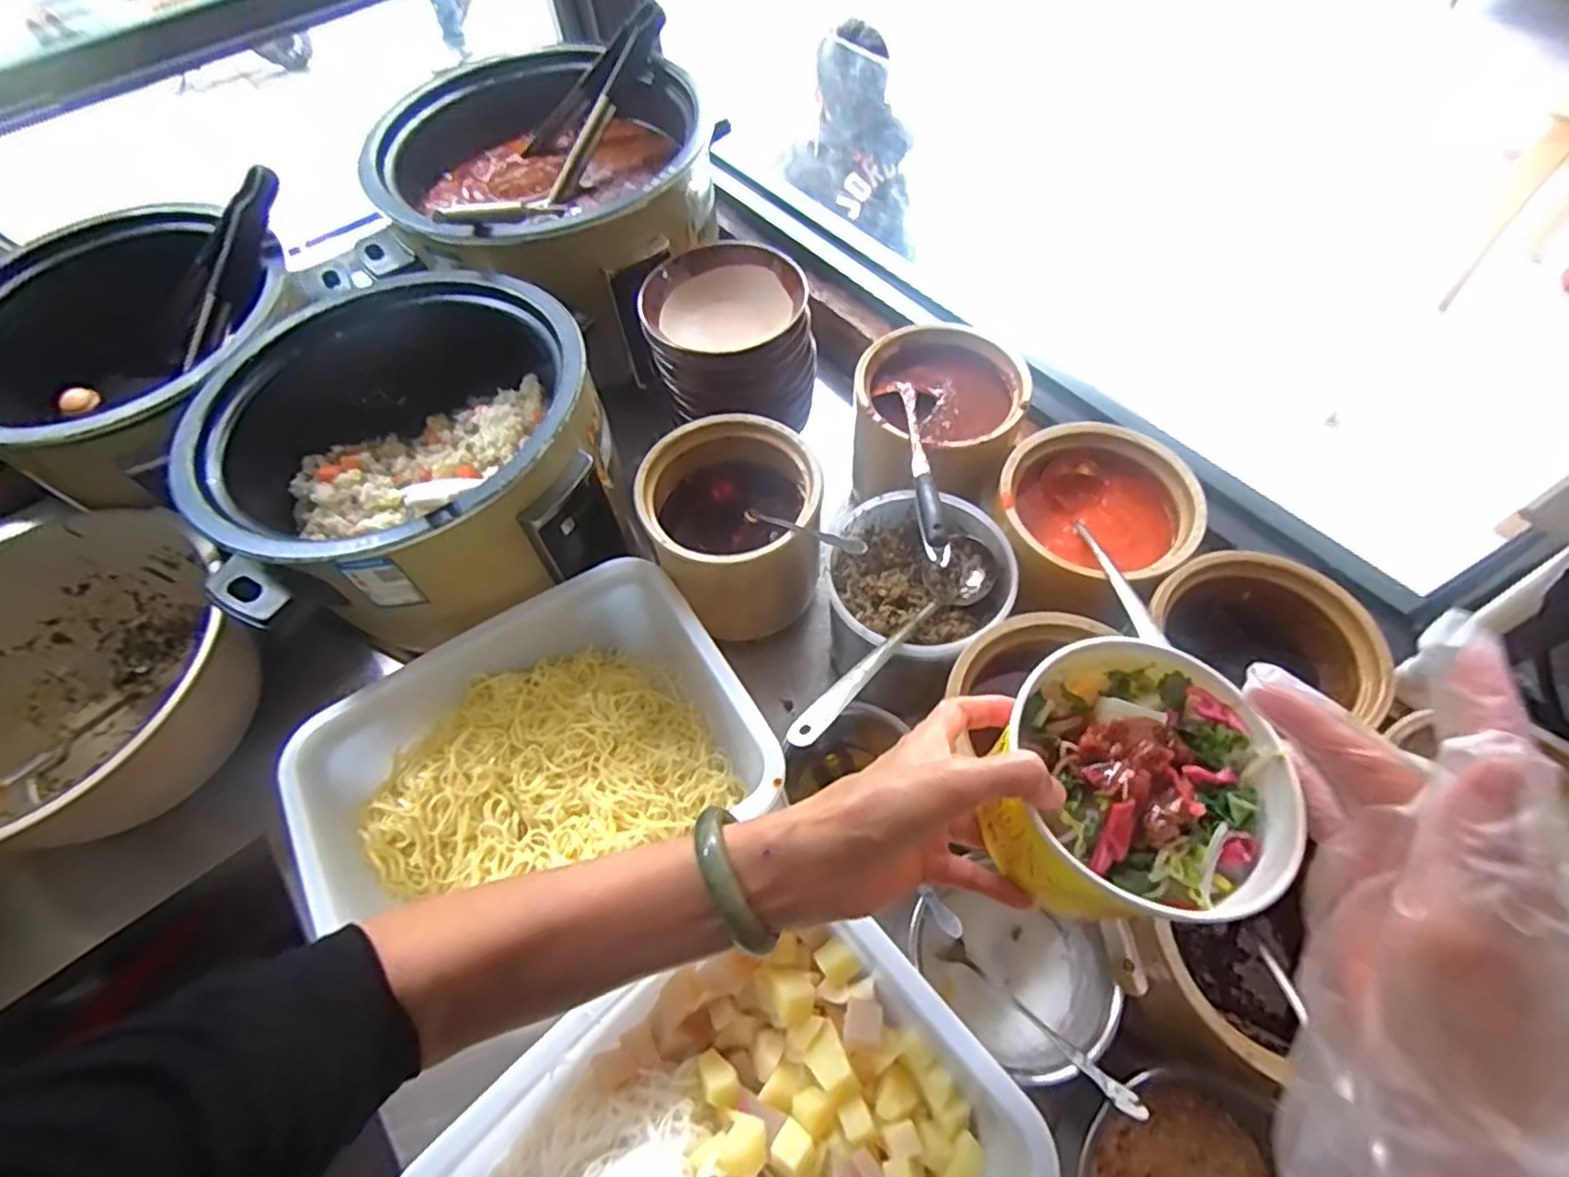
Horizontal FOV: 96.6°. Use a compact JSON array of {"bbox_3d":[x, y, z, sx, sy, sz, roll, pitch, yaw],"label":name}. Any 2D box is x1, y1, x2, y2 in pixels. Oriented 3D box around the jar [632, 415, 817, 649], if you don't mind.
[{"bbox_3d":[-0.045,-0.053,0.670,0.149,0.164,0.146,-1,60,2],"label":"jar"}]

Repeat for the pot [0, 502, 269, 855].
[{"bbox_3d":[-0.631,0.097,0.619,0.294,0.171,0.299,-1,60,2],"label":"pot"}]

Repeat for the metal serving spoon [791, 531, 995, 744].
[{"bbox_3d":[0.090,0.031,0.524,0.058,0.044,0.282,31,40,19],"label":"metal serving spoon"}]

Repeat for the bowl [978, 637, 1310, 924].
[{"bbox_3d":[0.166,0.090,0.337,0.124,0.076,0.121,-1,60,2],"label":"bowl"}]

